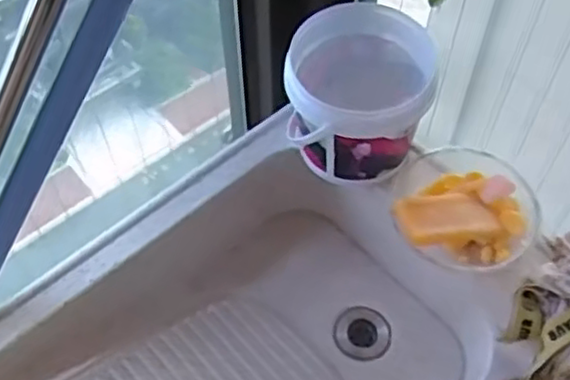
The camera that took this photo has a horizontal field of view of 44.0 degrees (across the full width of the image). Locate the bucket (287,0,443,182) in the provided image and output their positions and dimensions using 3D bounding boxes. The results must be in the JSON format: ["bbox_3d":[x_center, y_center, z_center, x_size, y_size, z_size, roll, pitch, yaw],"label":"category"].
[{"bbox_3d":[0.073,-0.095,0.734,0.135,0.131,0.141,0,57,0],"label":"bucket"}]

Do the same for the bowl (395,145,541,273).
[{"bbox_3d":[0.182,0.021,0.710,0.138,0.061,0.143,0,57,0],"label":"bowl"}]

